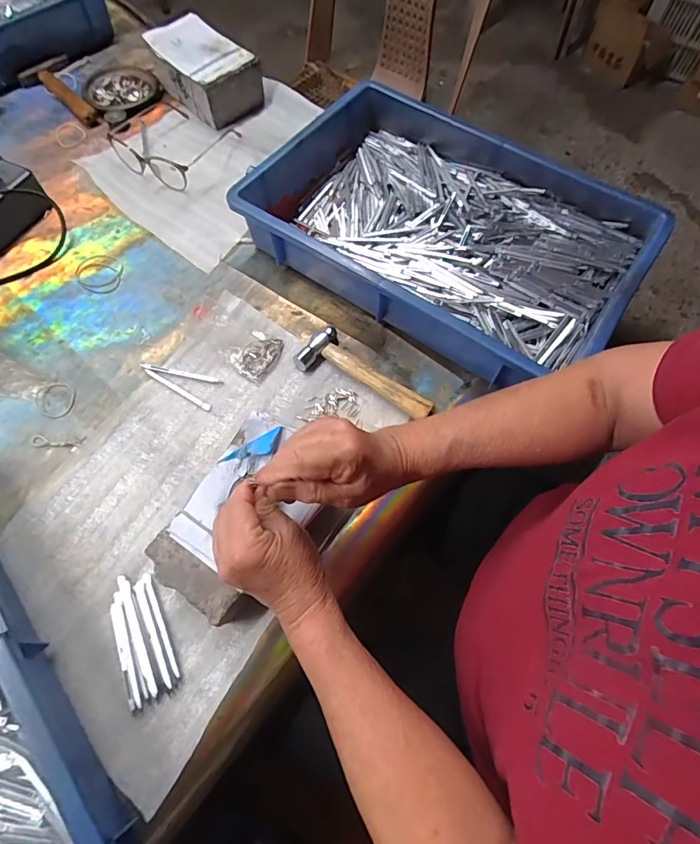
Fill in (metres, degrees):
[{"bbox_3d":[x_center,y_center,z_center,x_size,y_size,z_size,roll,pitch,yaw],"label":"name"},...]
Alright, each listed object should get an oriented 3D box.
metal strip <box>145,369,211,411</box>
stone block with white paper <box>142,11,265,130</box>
[{"bbox_3d":[-0.185,-0.035,0.477,0.085,0.004,0.007,29,69,11],"label":"metal strip"},{"bbox_3d":[-0.222,-0.535,0.672,0.152,0.070,0.094,36,70,15],"label":"stone block with white paper"}]

